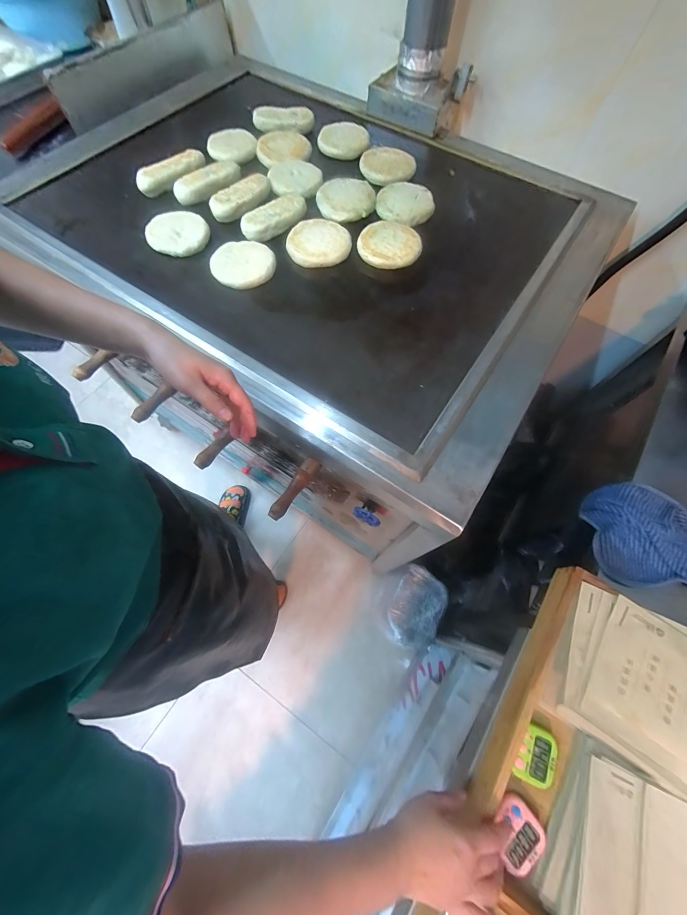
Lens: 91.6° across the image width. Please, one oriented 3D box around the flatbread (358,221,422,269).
[{"bbox_3d":[0.092,-0.414,0.655,0.117,0.028,0.117,1,65,-1],"label":"flatbread"}]

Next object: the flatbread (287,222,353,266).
[{"bbox_3d":[-0.046,-0.414,0.650,0.109,0.028,0.109,1,65,-1],"label":"flatbread"}]

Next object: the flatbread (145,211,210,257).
[{"bbox_3d":[-0.320,-0.436,0.648,0.102,0.024,0.102,1,65,-1],"label":"flatbread"}]

